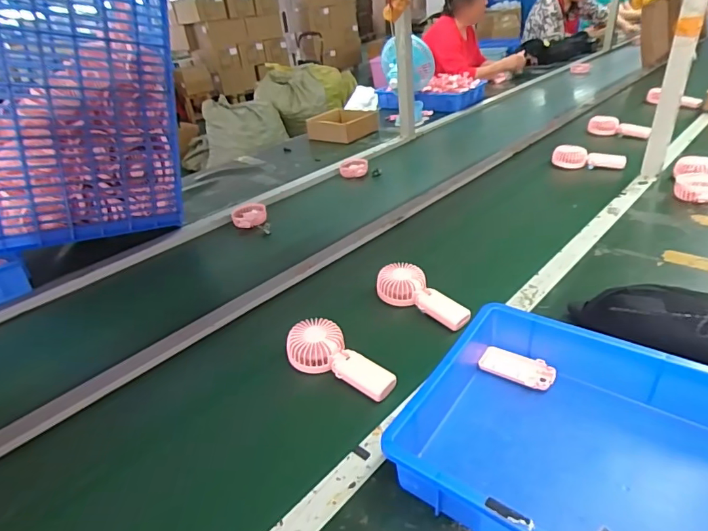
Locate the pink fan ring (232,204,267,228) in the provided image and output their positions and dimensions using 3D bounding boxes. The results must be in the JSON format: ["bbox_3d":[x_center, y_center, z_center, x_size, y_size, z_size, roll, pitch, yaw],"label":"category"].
[{"bbox_3d":[-0.265,-0.128,1.150,0.082,0.029,0.107,-10,31,-5],"label":"pink fan ring"}]

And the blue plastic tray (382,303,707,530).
[{"bbox_3d":[0.286,0.204,0.459,0.433,0.078,0.287,17,38,35],"label":"blue plastic tray"}]

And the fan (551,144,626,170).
[{"bbox_3d":[0.650,-0.301,1.252,0.182,0.051,0.047,8,34,23],"label":"fan"}]

